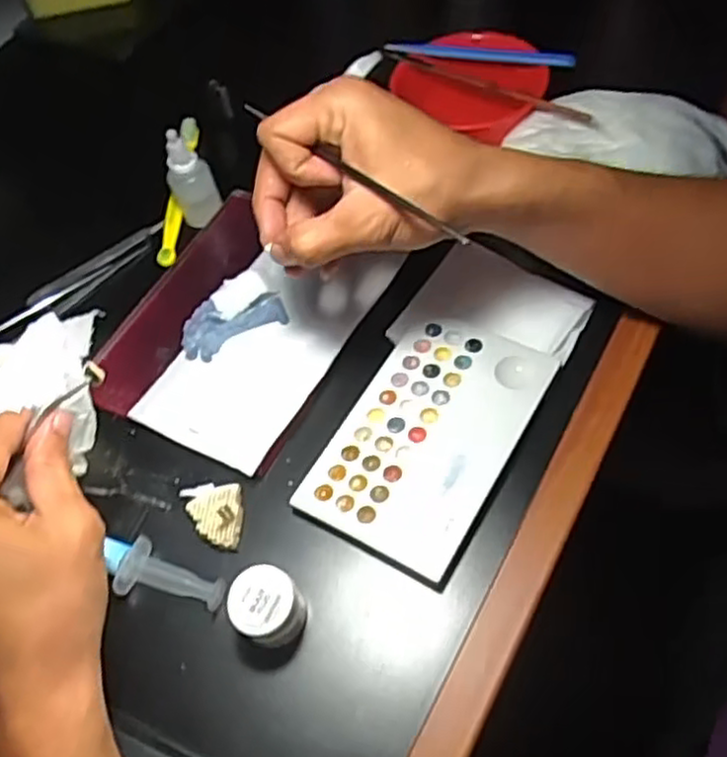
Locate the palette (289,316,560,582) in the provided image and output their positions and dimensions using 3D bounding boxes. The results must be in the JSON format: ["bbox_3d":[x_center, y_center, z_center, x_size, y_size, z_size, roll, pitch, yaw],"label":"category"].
[{"bbox_3d":[0.037,0.028,0.411,0.091,0.009,0.148,23,62,22],"label":"palette"}]

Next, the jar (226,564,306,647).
[{"bbox_3d":[-0.048,0.113,0.359,0.036,0.032,0.032,30,65,26],"label":"jar"}]

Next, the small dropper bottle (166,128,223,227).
[{"bbox_3d":[-0.124,-0.145,0.525,0.021,0.072,0.026,33,66,27],"label":"small dropper bottle"}]

